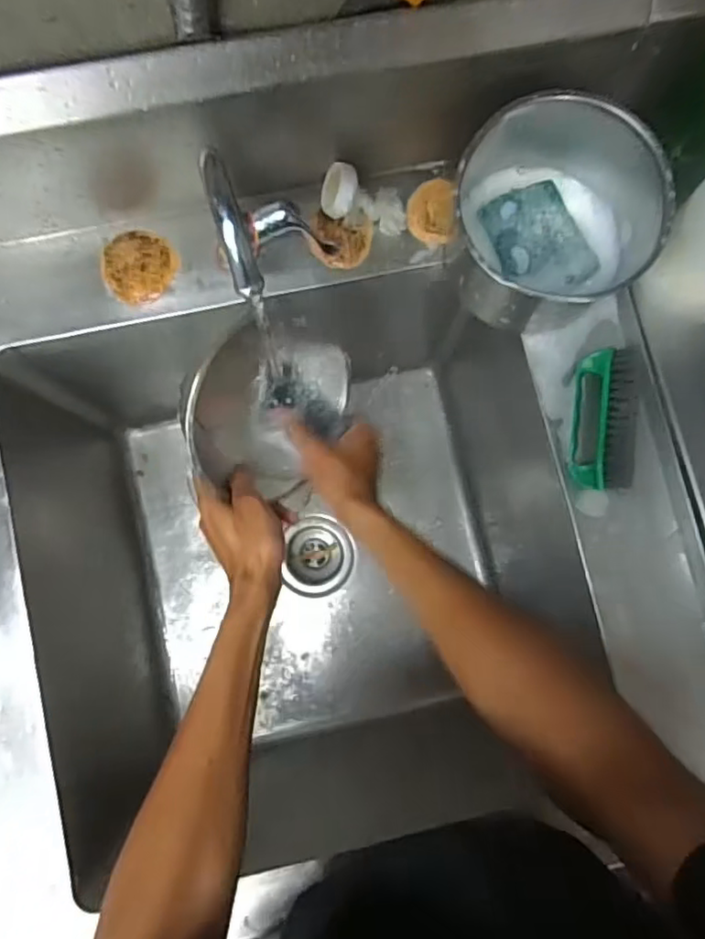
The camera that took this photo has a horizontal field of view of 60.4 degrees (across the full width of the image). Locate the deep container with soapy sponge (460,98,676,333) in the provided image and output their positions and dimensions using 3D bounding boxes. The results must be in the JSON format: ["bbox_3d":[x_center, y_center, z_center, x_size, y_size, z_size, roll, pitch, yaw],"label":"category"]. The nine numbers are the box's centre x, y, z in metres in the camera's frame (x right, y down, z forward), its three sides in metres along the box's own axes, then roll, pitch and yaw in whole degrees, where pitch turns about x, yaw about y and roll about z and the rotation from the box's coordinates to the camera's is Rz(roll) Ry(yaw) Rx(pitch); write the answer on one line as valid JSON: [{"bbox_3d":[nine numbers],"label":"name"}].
[{"bbox_3d":[0.176,-0.226,0.534,0.172,0.100,0.188,1,84,-5],"label":"deep container with soapy sponge"}]

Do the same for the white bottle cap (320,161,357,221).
[{"bbox_3d":[-0.012,-0.263,0.571,0.019,0.042,0.047,-10,109,-39],"label":"white bottle cap"}]

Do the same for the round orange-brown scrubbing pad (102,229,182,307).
[{"bbox_3d":[-0.208,-0.196,0.584,0.069,0.013,0.069,1,84,-5],"label":"round orange-brown scrubbing pad"}]

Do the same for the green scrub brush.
[{"bbox_3d":[0.236,-0.048,0.557,0.058,0.042,0.131,10,83,-4],"label":"green scrub brush"}]

